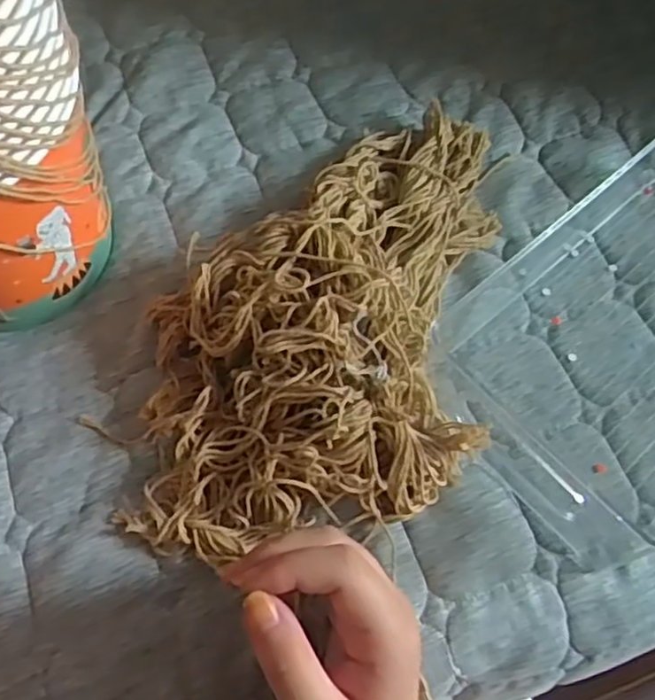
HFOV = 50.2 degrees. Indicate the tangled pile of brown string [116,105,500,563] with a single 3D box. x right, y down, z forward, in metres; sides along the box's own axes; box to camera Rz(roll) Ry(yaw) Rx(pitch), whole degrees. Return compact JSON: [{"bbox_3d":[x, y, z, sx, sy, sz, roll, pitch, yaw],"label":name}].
[{"bbox_3d":[0.000,-0.035,0.409,0.189,0.056,0.306,8,64,3],"label":"tangled pile of brown string"}]

